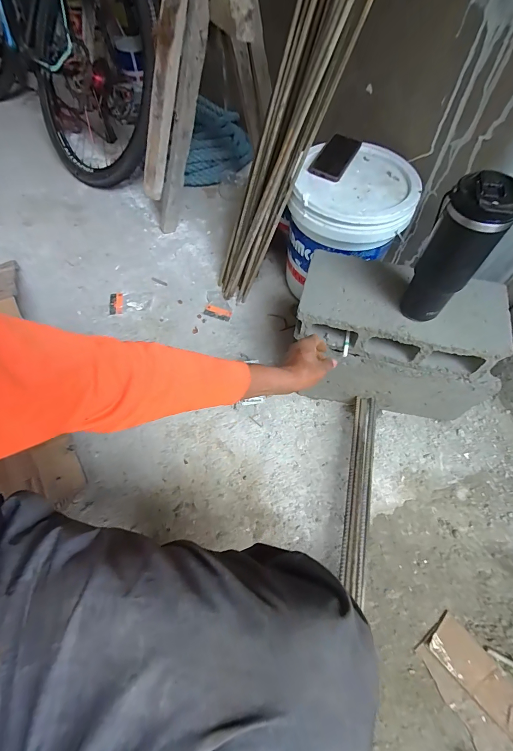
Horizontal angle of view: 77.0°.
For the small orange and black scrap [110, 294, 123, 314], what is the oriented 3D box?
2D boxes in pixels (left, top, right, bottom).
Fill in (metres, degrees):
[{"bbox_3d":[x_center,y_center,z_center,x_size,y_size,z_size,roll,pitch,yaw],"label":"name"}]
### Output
[{"bbox_3d":[-0.424,-0.217,0.976,0.038,0.004,0.080,-8,62,-6],"label":"small orange and black scrap"}]

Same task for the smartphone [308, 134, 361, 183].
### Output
[{"bbox_3d":[0.194,-0.538,0.794,0.080,0.008,0.159,30,71,3],"label":"smartphone"}]

